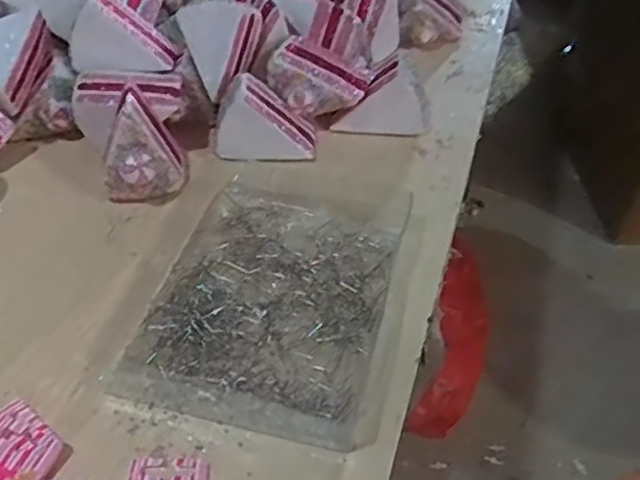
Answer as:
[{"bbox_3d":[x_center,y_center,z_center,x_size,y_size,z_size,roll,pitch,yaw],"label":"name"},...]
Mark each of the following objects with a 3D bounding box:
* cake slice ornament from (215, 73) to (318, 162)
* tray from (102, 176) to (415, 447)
[{"bbox_3d":[-0.048,-0.112,0.590,0.089,0.060,0.057,-1,45,-1],"label":"cake slice ornament"},{"bbox_3d":[-0.026,0.029,0.494,0.170,0.016,0.240,10,45,10],"label":"tray"}]

